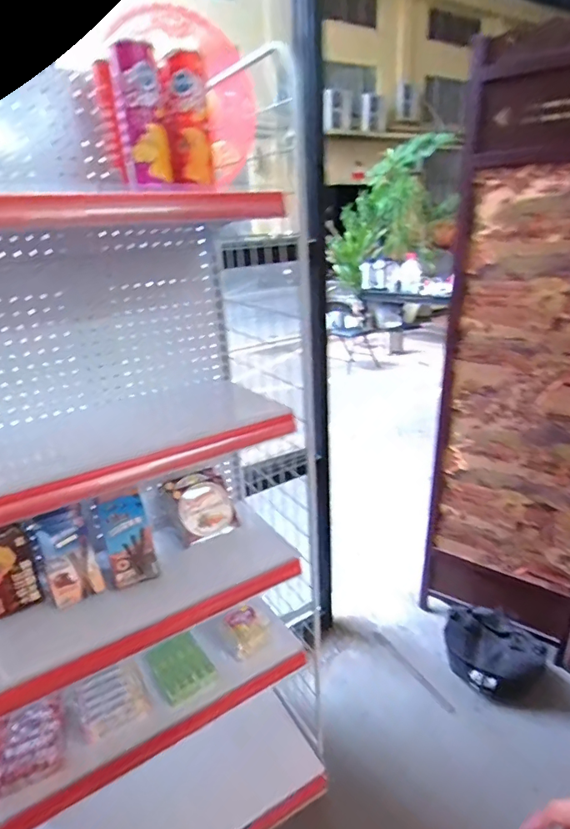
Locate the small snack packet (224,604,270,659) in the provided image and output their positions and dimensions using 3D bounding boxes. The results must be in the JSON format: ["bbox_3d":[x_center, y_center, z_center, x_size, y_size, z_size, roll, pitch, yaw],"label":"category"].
[{"bbox_3d":[-0.092,0.491,1.097,0.072,0.062,0.084,-22,29,-39],"label":"small snack packet"}]

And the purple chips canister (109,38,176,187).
[{"bbox_3d":[-0.214,-0.453,0.724,0.068,0.185,0.050,-10,24,-16],"label":"purple chips canister"}]

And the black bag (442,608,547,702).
[{"bbox_3d":[0.650,0.738,1.498,0.274,0.218,0.220,9,25,26],"label":"black bag"}]

